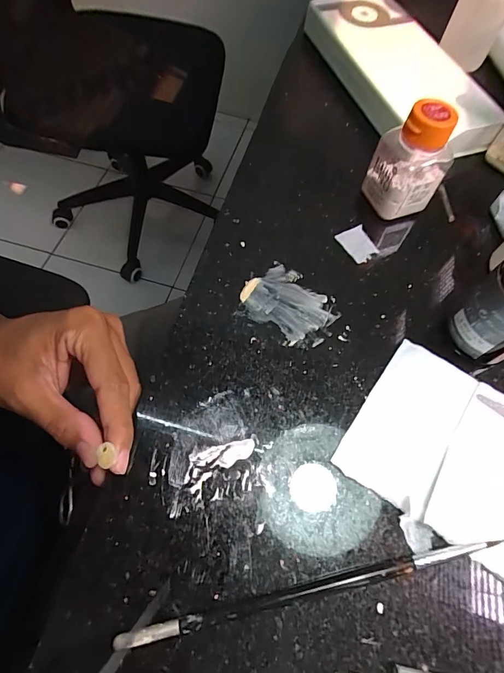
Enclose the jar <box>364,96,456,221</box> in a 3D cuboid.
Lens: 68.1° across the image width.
[{"bbox_3d":[0.111,-0.125,0.264,0.043,0.073,0.046,-18,65,-13],"label":"jar"}]

